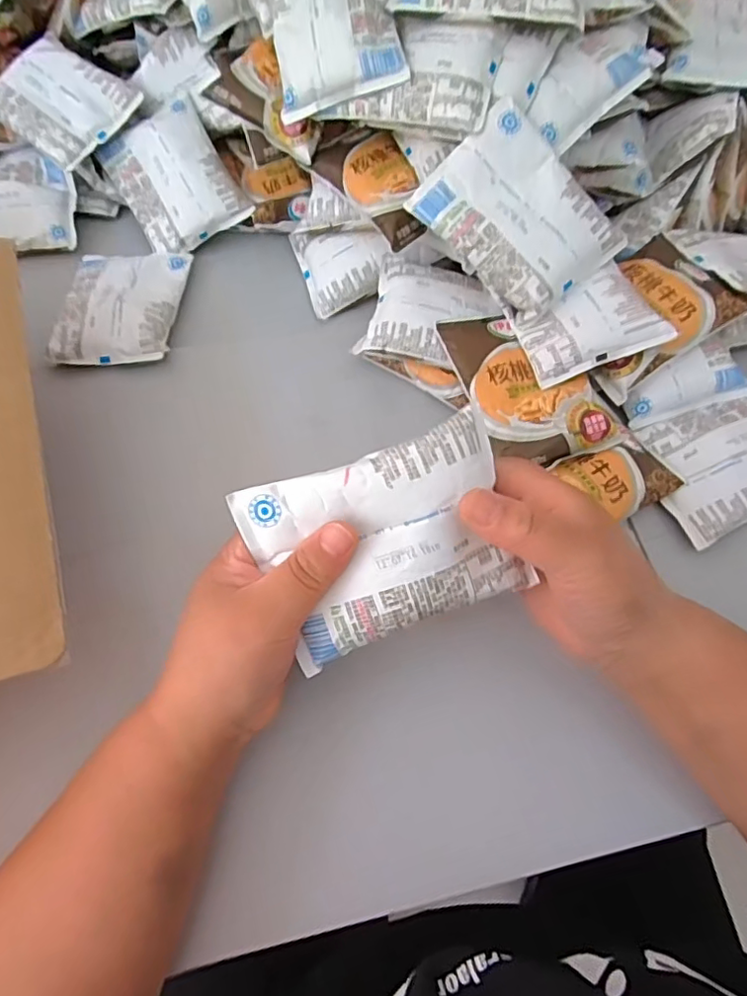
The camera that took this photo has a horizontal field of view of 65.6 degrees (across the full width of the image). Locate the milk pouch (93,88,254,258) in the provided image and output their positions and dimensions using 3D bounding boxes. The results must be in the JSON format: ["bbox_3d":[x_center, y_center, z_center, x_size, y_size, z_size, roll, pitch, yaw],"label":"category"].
[{"bbox_3d":[-0.176,-0.283,0.519,0.094,0.027,0.121,-31,89,7],"label":"milk pouch"}]

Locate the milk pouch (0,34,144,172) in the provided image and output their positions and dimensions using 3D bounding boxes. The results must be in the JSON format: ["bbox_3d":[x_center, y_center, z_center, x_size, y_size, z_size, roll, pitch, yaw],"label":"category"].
[{"bbox_3d":[-0.276,-0.350,0.510,0.115,0.023,0.095,37,84,4],"label":"milk pouch"}]

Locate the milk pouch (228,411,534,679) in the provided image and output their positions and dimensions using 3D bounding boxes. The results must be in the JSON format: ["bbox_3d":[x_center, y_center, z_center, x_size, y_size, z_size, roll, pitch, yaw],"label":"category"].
[{"bbox_3d":[0.008,0.022,0.283,0.124,0.018,0.093,-20,98,-1],"label":"milk pouch"}]

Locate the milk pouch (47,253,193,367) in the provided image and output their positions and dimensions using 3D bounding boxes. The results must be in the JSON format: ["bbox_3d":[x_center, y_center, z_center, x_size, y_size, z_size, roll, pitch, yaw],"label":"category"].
[{"bbox_3d":[-0.204,-0.161,0.471,0.089,0.016,0.123,-1,62,-2],"label":"milk pouch"}]

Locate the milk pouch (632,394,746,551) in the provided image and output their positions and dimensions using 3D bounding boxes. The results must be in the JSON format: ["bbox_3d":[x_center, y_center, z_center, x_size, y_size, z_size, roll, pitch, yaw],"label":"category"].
[{"bbox_3d":[0.256,-0.027,0.416,0.120,0.028,0.092,-21,65,-12],"label":"milk pouch"}]

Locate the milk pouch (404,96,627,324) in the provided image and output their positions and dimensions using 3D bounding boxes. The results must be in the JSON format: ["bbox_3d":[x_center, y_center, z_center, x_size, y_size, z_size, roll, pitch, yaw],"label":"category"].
[{"bbox_3d":[0.102,-0.195,0.406,0.092,0.021,0.123,-45,92,4],"label":"milk pouch"}]

